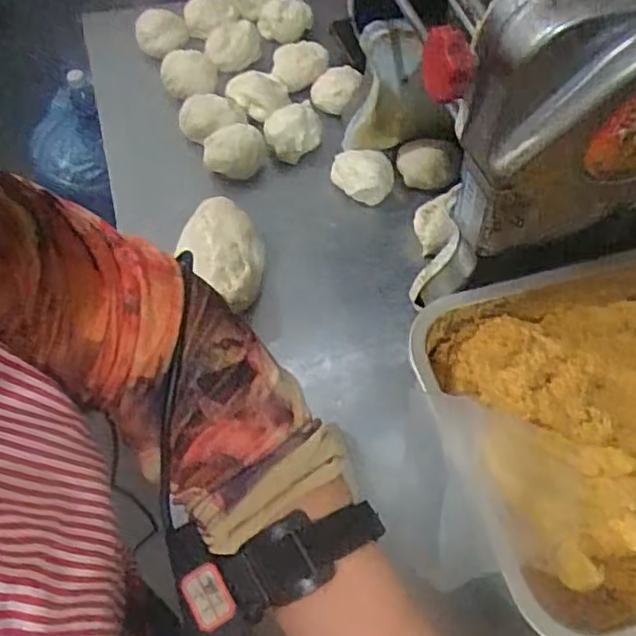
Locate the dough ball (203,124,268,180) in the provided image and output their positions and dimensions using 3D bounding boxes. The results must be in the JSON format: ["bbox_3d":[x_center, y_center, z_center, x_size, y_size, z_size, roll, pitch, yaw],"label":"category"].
[{"bbox_3d":[-0.095,-0.185,0.745,0.072,0.064,0.055,-4,60,-7],"label":"dough ball"}]

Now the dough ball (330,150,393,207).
[{"bbox_3d":[0.051,-0.166,0.736,0.070,0.040,0.056,9,59,1],"label":"dough ball"}]

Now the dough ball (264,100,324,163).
[{"bbox_3d":[-0.022,-0.225,0.761,0.051,0.059,0.067,38,63,17],"label":"dough ball"}]

